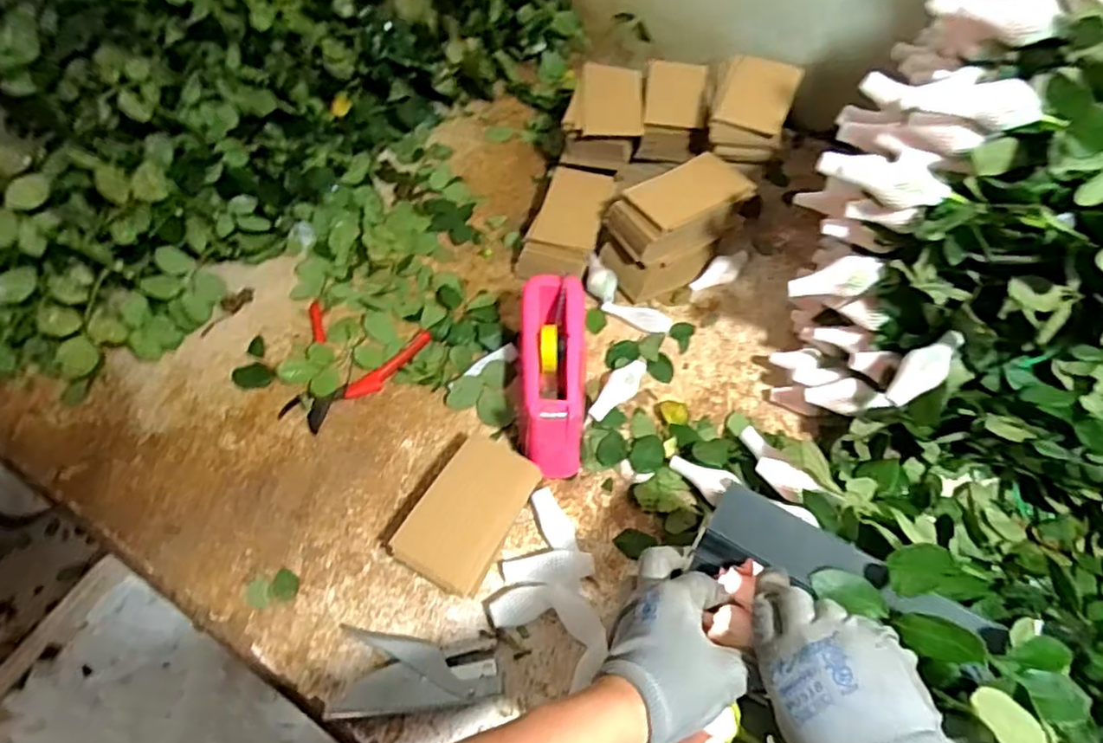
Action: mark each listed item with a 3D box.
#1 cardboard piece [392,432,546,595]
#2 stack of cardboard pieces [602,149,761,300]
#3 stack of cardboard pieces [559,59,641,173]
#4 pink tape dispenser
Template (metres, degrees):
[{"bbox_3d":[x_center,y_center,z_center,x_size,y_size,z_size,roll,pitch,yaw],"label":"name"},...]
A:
[{"bbox_3d":[-0.079,0.134,0.602,0.089,0.018,0.144,36,60,-9],"label":"cardboard piece"},{"bbox_3d":[0.155,-0.182,0.792,0.172,0.116,0.100,-26,62,-17],"label":"stack of cardboard pieces"},{"bbox_3d":[0.073,-0.342,0.885,0.101,0.120,0.137,7,58,3],"label":"stack of cardboard pieces"},{"bbox_3d":[0.003,0.006,0.681,0.075,0.106,0.210,2,58,0],"label":"pink tape dispenser"}]

